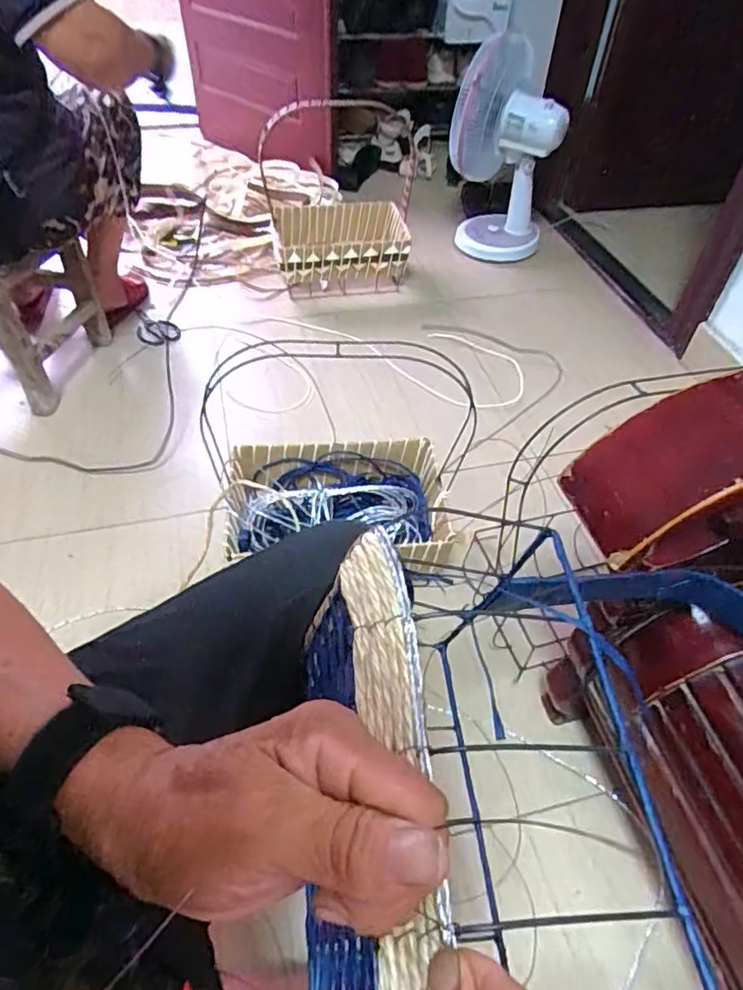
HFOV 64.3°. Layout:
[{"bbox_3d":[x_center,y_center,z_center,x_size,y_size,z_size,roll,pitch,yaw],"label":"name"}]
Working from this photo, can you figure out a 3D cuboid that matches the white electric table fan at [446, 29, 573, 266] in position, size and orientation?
[{"bbox_3d":[0.359,-0.952,1.614,0.283,0.471,0.414,8,48,6],"label":"white electric table fan"}]

